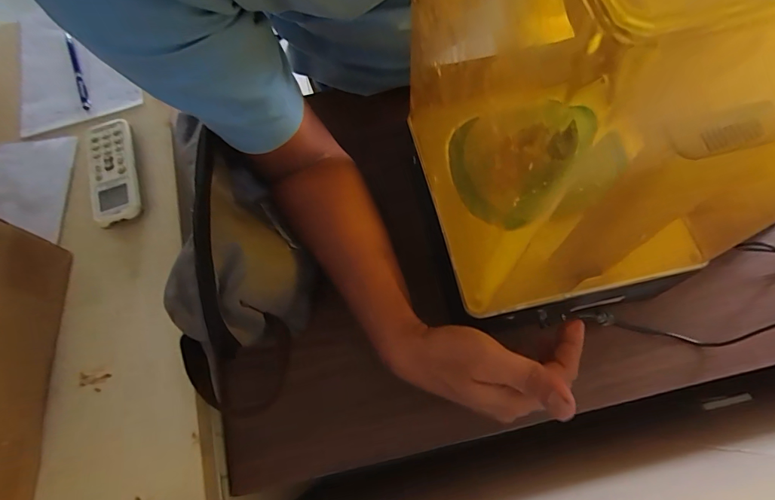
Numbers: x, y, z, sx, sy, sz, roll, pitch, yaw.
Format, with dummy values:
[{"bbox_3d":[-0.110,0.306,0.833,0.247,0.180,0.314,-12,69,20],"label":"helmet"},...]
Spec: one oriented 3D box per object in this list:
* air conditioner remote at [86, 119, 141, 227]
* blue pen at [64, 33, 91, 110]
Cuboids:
[{"bbox_3d":[-0.309,-0.087,0.481,0.052,0.027,0.134,-17,68,-4],"label":"air conditioner remote"},{"bbox_3d":[-0.401,-0.229,0.545,0.012,0.009,0.125,-23,69,-6],"label":"blue pen"}]

